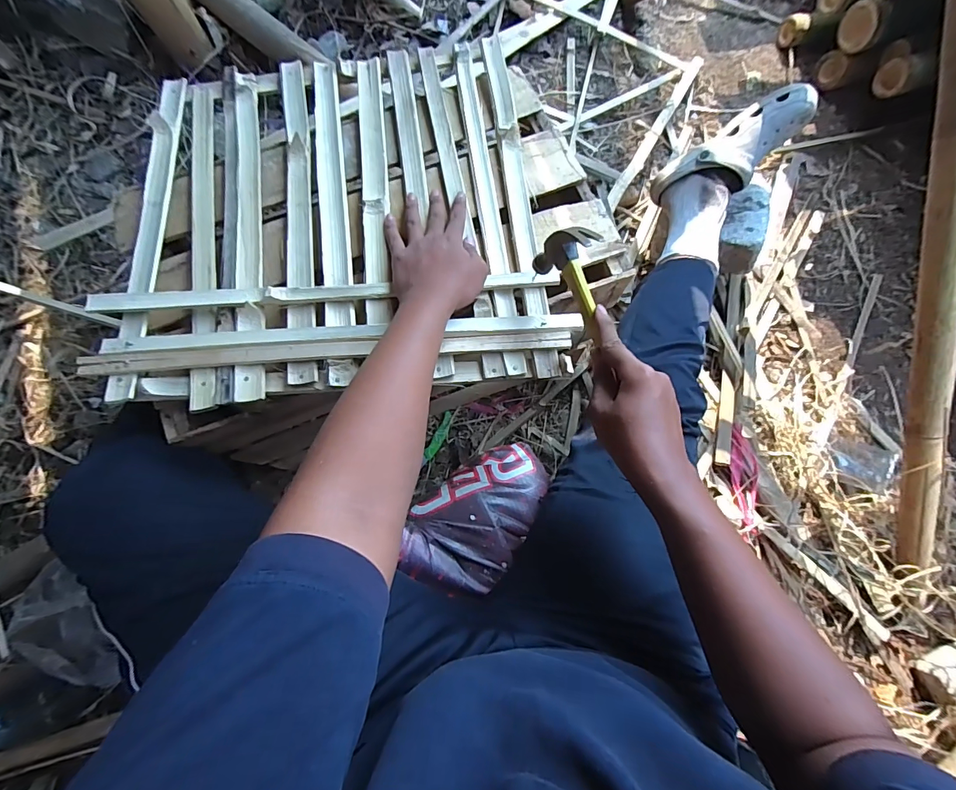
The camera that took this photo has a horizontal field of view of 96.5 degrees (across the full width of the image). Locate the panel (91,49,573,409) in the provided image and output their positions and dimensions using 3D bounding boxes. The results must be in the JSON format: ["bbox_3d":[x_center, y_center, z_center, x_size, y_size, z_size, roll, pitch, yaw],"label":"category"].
[{"bbox_3d":[-0.167,-0.241,0.535,0.501,0.057,0.485,-3,77,-2],"label":"panel"}]

